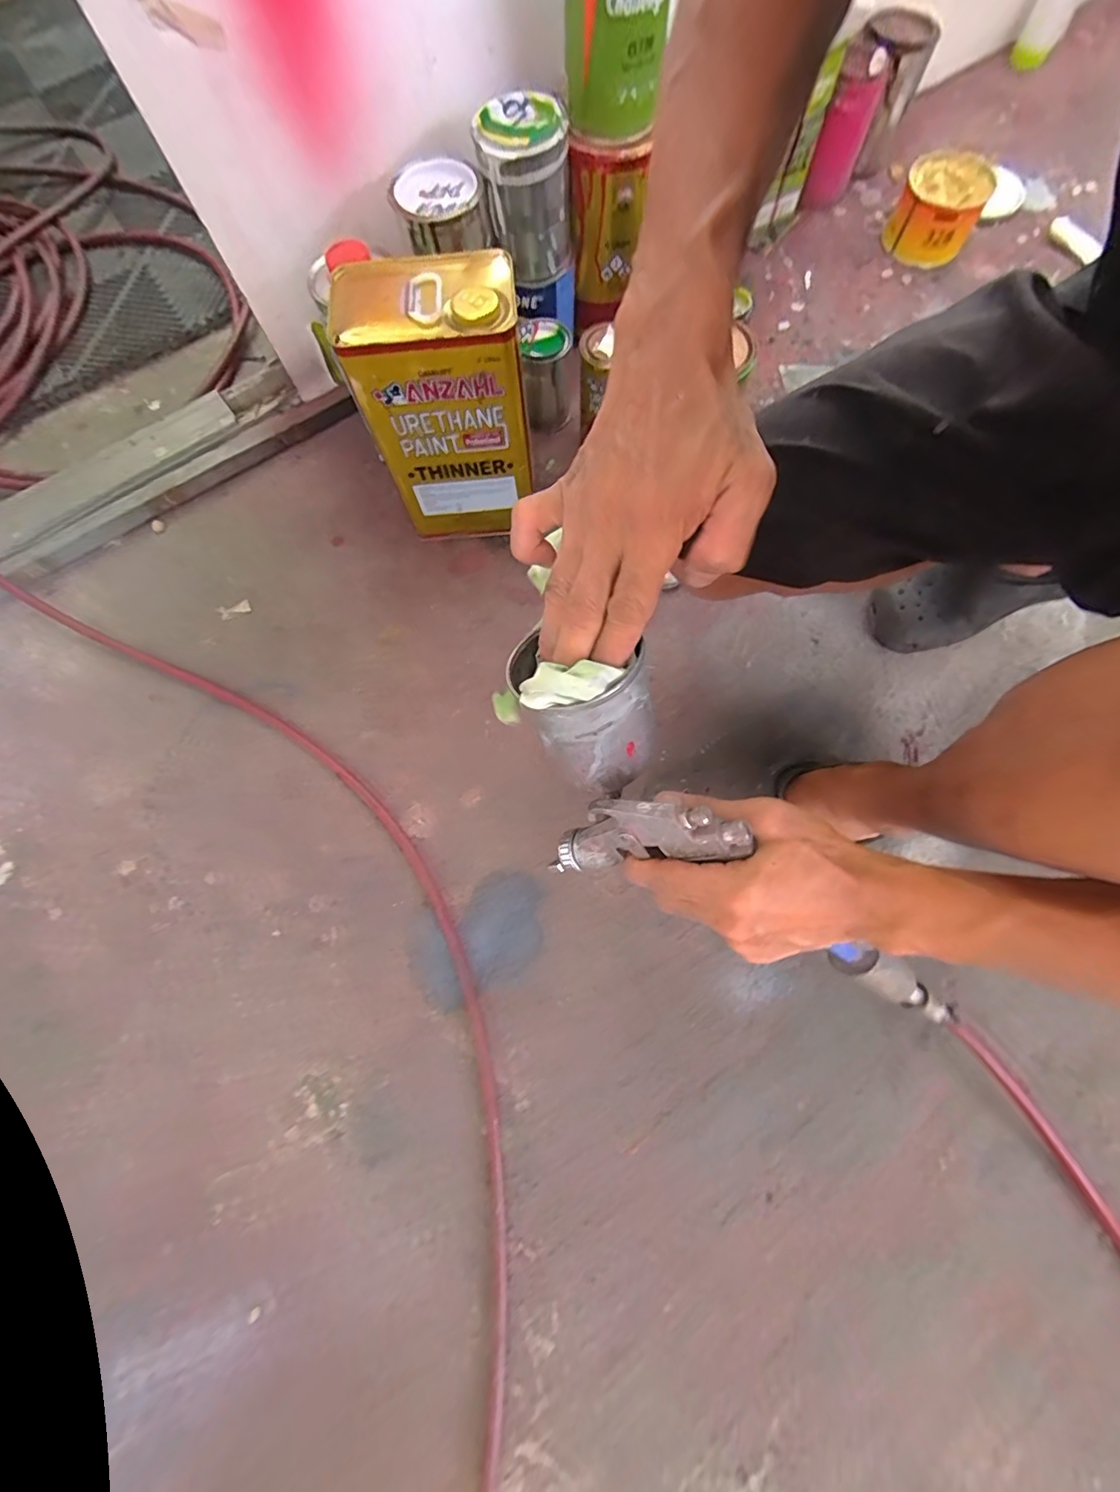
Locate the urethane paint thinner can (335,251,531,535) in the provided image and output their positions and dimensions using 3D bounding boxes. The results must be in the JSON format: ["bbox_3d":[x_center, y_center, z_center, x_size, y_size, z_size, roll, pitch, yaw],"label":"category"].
[{"bbox_3d":[-0.118,-0.370,0.553,0.164,0.227,0.112,-7,74,2],"label":"urethane paint thinner can"}]

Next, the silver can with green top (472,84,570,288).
[{"bbox_3d":[-0.039,-0.626,0.565,0.094,0.115,0.087,-8,75,0],"label":"silver can with green top"}]

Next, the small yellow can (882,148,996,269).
[{"bbox_3d":[0.578,-0.821,0.765,0.123,0.071,0.147,27,78,9],"label":"small yellow can"}]

